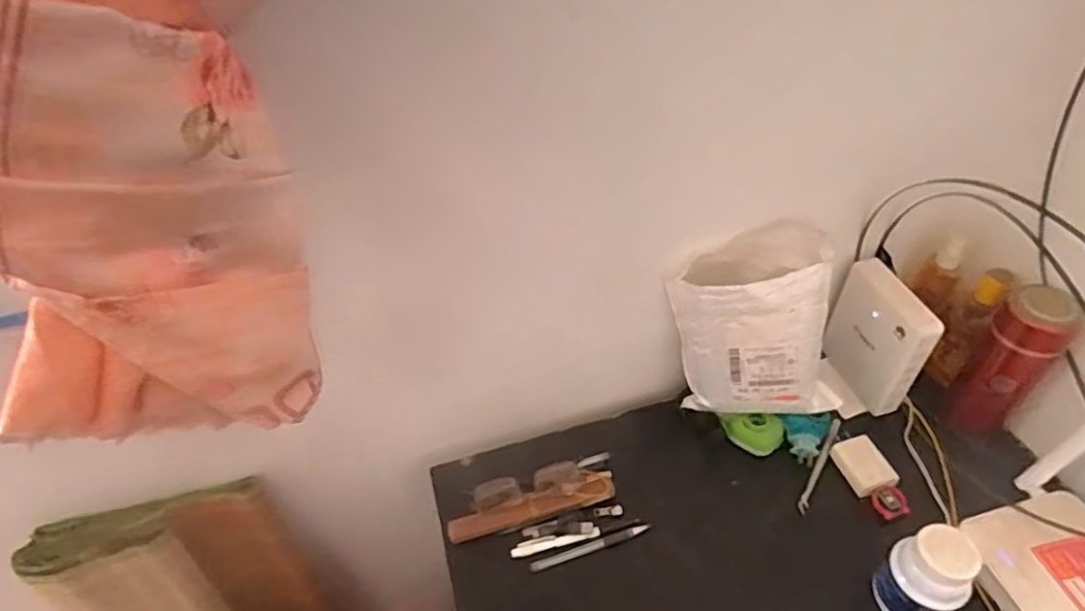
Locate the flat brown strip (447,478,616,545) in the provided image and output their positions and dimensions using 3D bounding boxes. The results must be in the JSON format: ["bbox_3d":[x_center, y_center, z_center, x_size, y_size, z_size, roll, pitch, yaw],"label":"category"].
[{"bbox_3d":[-0.011,0.231,0.713,0.190,0.010,0.026,-14,57,-6],"label":"flat brown strip"}]

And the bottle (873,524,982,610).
[{"bbox_3d":[0.356,0.255,0.588,0.057,0.109,0.069,-32,51,-25],"label":"bottle"}]

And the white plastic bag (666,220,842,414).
[{"bbox_3d":[0.238,0.025,0.713,0.179,0.192,0.116,-2,44,2],"label":"white plastic bag"}]

